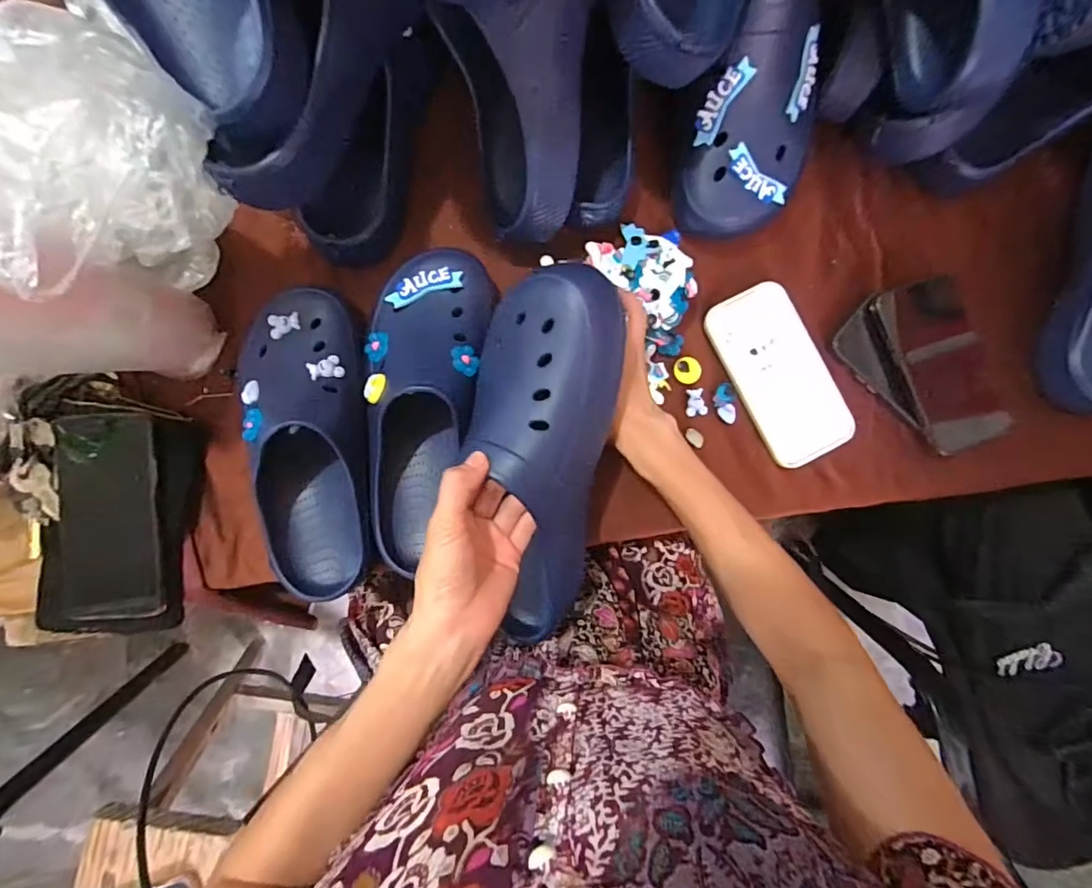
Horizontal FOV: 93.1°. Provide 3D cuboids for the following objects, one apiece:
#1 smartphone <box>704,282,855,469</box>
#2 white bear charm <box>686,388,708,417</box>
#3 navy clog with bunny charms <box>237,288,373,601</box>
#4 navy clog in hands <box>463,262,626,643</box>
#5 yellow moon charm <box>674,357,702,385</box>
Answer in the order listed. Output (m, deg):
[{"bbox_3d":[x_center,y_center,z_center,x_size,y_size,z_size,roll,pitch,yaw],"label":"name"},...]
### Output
[{"bbox_3d":[0.217,-0.065,0.481,0.083,0.010,0.163,-26,89,-3],"label":"smartphone"},{"bbox_3d":[0.140,-0.039,0.480,0.020,0.004,0.026,-6,88,-3],"label":"white bear charm"},{"bbox_3d":[-0.194,0.000,0.429,0.100,0.074,0.253,-6,88,-3],"label":"navy clog with bunny charms"},{"bbox_3d":[-0.004,0.021,0.383,0.104,0.070,0.284,1,105,-3],"label":"navy clog in hands"},{"bbox_3d":[0.132,-0.068,0.481,0.024,0.005,0.025,0,88,-3],"label":"yellow moon charm"}]

